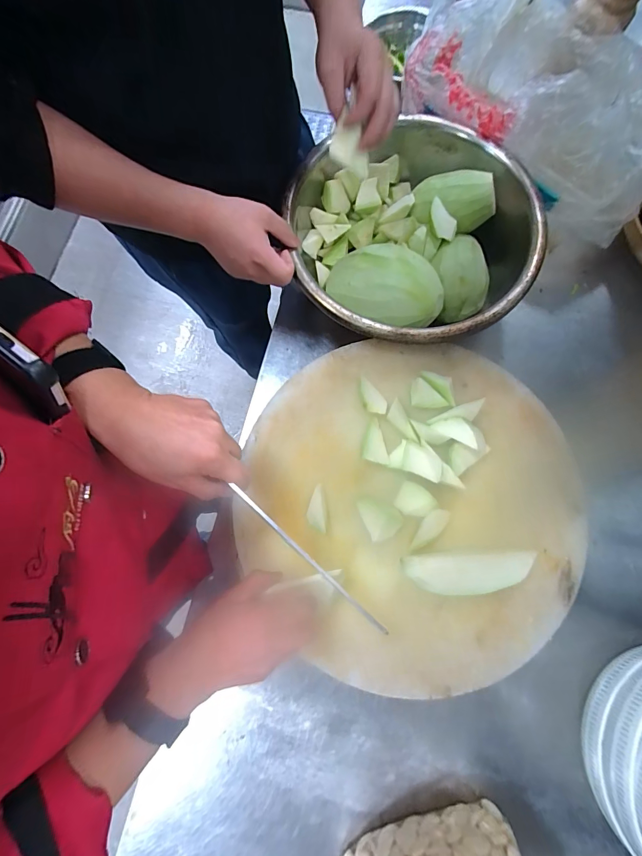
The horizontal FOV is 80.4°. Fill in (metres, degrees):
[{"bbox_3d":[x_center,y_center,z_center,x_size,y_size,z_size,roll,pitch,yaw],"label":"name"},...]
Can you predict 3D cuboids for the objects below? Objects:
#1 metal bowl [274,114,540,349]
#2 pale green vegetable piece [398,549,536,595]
[{"bbox_3d":[0.126,-0.271,0.558,0.338,0.133,0.348,0,77,1],"label":"metal bowl"},{"bbox_3d":[0.157,0.159,0.417,0.132,0.038,0.046,-2,77,0],"label":"pale green vegetable piece"}]

